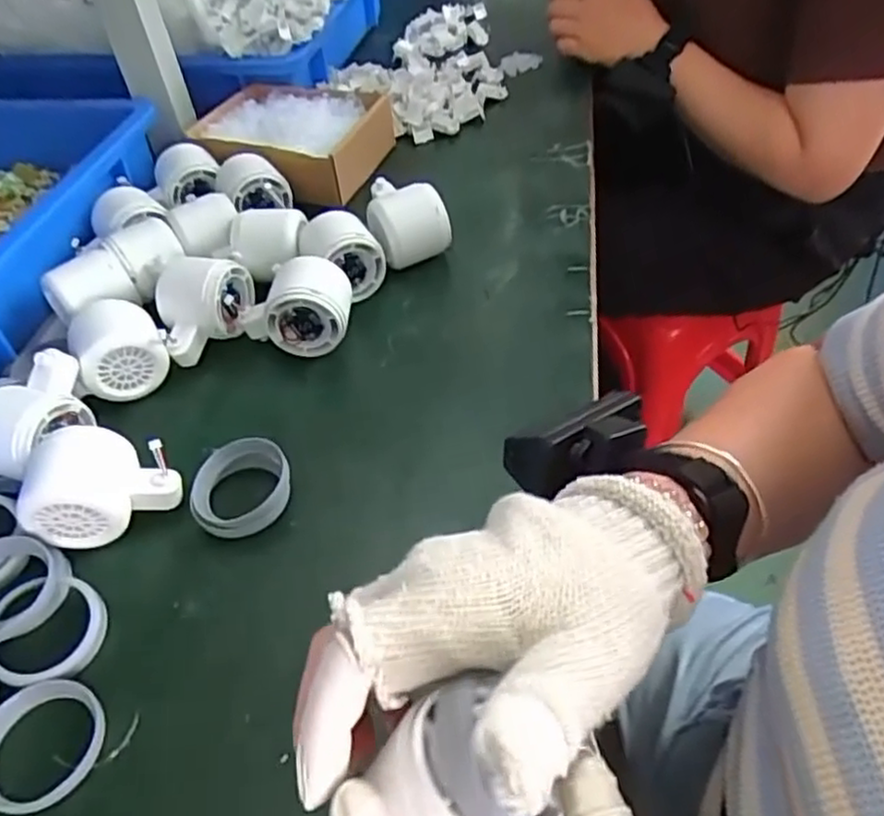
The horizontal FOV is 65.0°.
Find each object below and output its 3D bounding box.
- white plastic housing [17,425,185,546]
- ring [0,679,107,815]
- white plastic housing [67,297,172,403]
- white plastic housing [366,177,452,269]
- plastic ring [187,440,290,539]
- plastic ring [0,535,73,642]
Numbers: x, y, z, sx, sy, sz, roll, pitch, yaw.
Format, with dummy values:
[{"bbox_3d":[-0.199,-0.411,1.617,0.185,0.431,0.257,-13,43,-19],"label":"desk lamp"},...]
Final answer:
[{"bbox_3d":[-0.198,0.044,0.407,0.081,0.056,0.054,-16,48,-10],"label":"white plastic housing"},{"bbox_3d":[-0.194,0.161,0.335,0.057,0.011,0.058,-3,47,3],"label":"ring"},{"bbox_3d":[-0.224,-0.041,0.483,0.057,0.055,0.051,-25,50,-17],"label":"white plastic housing"},{"bbox_3d":[-0.030,-0.153,0.572,0.062,0.052,0.067,-13,48,-6],"label":"white plastic housing"},{"bbox_3d":[-0.120,0.050,0.419,0.058,0.023,0.058,-3,47,3],"label":"plastic ring"},{"bbox_3d":[-0.240,0.099,0.378,0.057,0.015,0.064,32,61,17],"label":"plastic ring"}]

